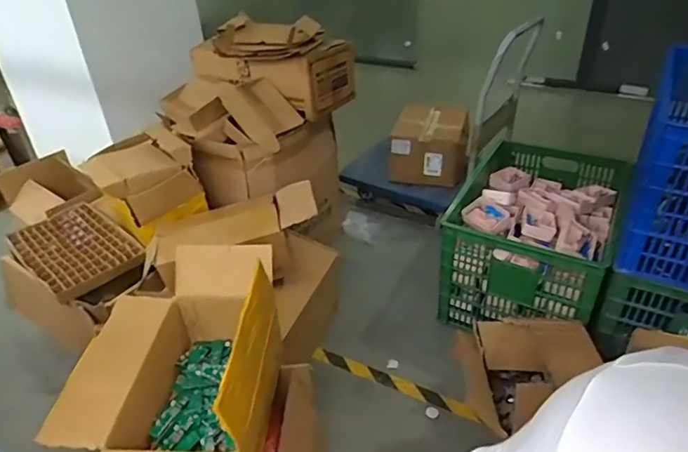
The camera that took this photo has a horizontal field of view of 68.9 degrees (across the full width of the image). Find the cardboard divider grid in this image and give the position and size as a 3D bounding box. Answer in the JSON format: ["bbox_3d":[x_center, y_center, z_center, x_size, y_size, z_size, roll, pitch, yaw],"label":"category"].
[{"bbox_3d":[-0.869,0.069,1.638,0.452,0.052,0.287,26,43,36],"label":"cardboard divider grid"}]

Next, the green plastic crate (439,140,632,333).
[{"bbox_3d":[0.636,0.029,1.699,0.448,0.380,0.641,15,38,24],"label":"green plastic crate"}]

